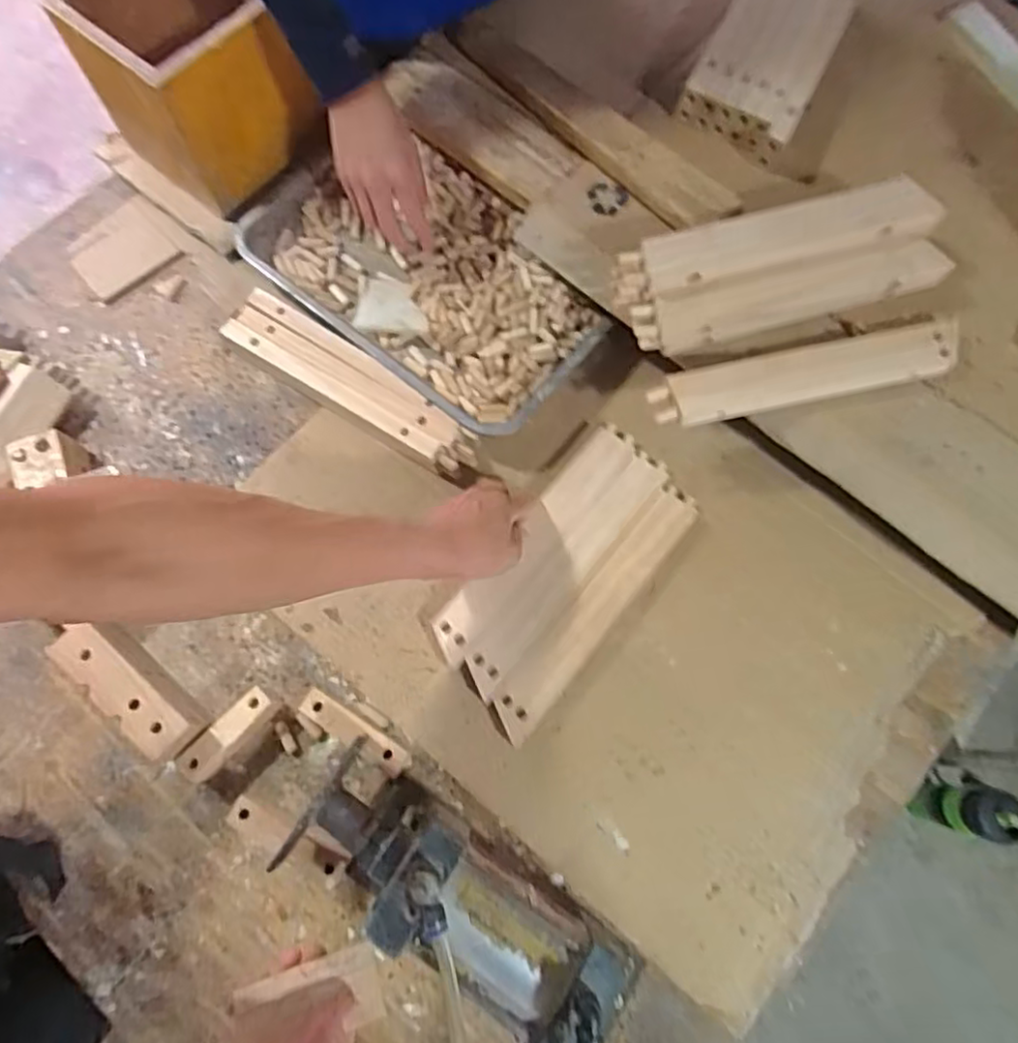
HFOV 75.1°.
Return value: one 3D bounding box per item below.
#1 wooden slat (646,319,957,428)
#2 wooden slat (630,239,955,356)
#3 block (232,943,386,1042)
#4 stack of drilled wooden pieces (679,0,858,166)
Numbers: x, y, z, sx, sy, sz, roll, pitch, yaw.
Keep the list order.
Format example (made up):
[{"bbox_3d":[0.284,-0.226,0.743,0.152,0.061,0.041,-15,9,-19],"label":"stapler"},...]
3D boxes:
[{"bbox_3d":[0.283,-0.139,0.634,0.293,0.028,0.047,-10,71,-5],"label":"wooden slat"},{"bbox_3d":[0.271,-0.217,0.639,0.302,0.017,0.055,-13,108,-1],"label":"wooden slat"},{"bbox_3d":[-0.128,0.309,0.424,0.089,0.014,0.042,-10,74,-17],"label":"block"},{"bbox_3d":[0.301,-0.546,0.734,0.126,0.043,0.314,26,72,7],"label":"stack of drilled wooden pieces"}]

